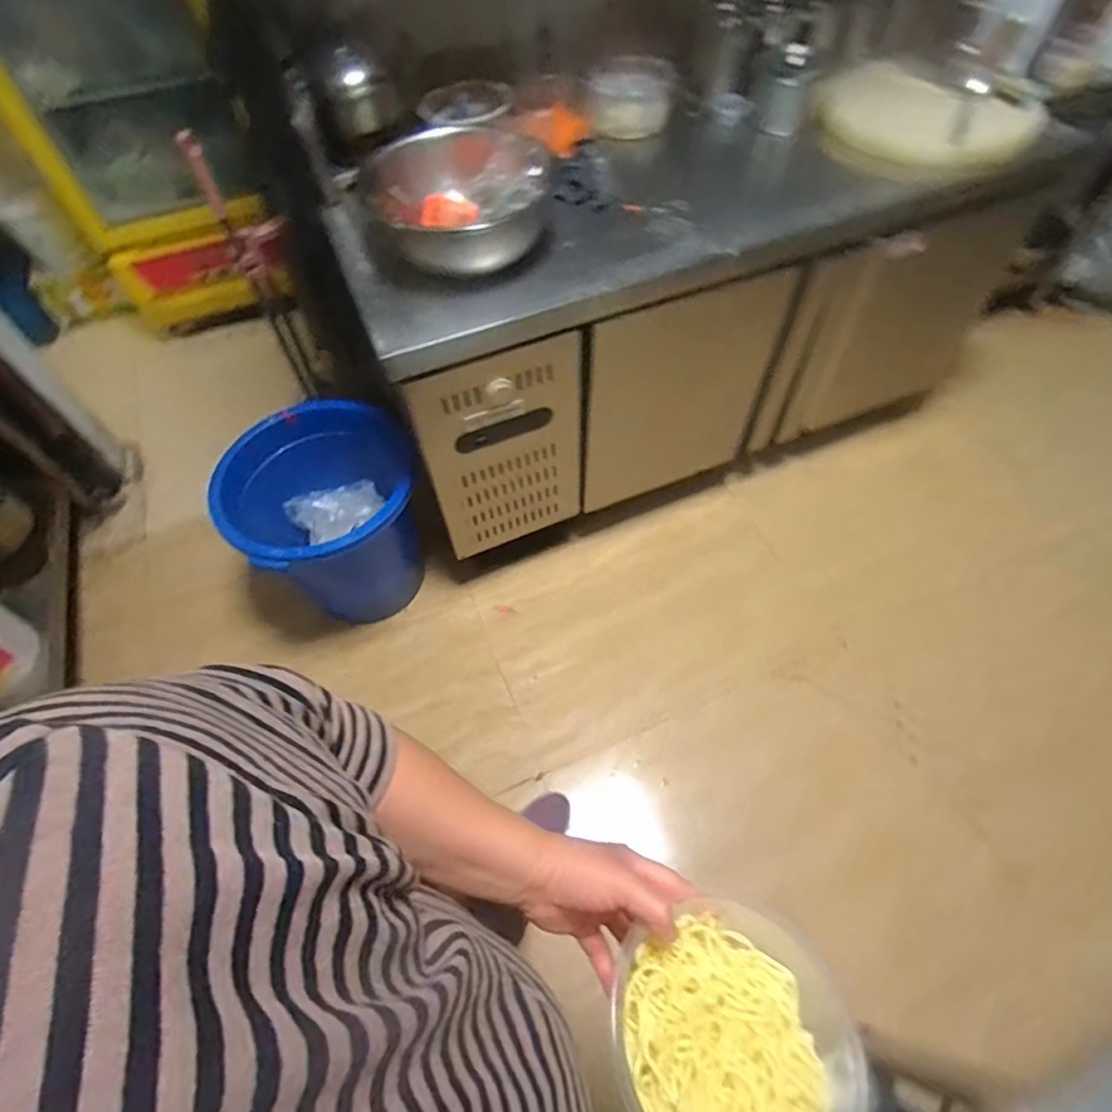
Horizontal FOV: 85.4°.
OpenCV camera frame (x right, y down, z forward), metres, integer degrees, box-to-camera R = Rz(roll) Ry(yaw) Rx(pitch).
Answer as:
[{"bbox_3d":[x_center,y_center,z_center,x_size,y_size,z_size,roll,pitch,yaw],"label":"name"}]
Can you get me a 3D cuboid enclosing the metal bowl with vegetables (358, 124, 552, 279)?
[{"bbox_3d":[-0.163,-0.629,1.057,0.288,0.115,0.290,-1,57,1],"label":"metal bowl with vegetables"}]

